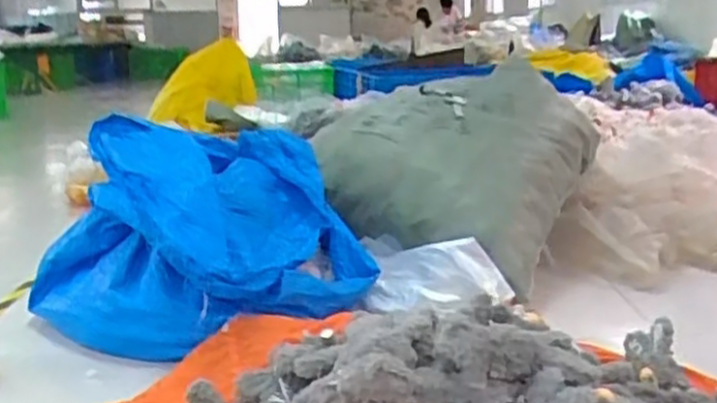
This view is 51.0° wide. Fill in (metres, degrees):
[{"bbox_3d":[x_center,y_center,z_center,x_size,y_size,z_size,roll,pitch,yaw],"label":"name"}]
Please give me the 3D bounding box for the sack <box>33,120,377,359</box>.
[{"bbox_3d":[-0.406,0.062,1.937,0.793,0.467,0.508,5,14,24],"label":"sack"}]

